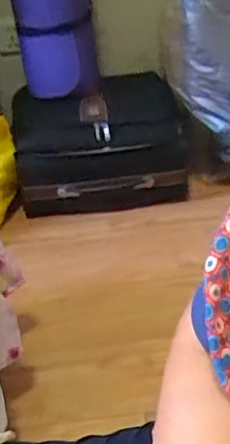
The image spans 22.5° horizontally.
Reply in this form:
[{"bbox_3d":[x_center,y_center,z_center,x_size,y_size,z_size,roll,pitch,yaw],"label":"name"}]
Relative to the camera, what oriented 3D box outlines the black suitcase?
[{"bbox_3d":[-0.052,-0.216,1.559,0.433,0.272,0.356,-11,42,-9],"label":"black suitcase"}]

